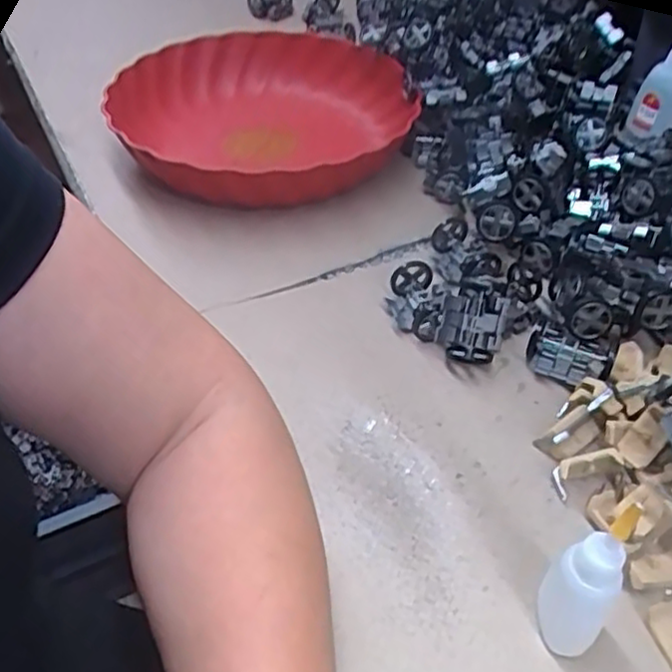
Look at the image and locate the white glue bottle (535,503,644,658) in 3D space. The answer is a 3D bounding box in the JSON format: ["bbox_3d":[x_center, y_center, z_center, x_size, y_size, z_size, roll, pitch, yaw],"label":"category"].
[{"bbox_3d":[0.098,0.100,0.282,0.021,0.084,0.024,3,45,3],"label":"white glue bottle"}]

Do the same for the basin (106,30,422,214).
[{"bbox_3d":[-0.061,-0.208,0.648,0.285,0.059,0.285,0,45,0],"label":"basin"}]

